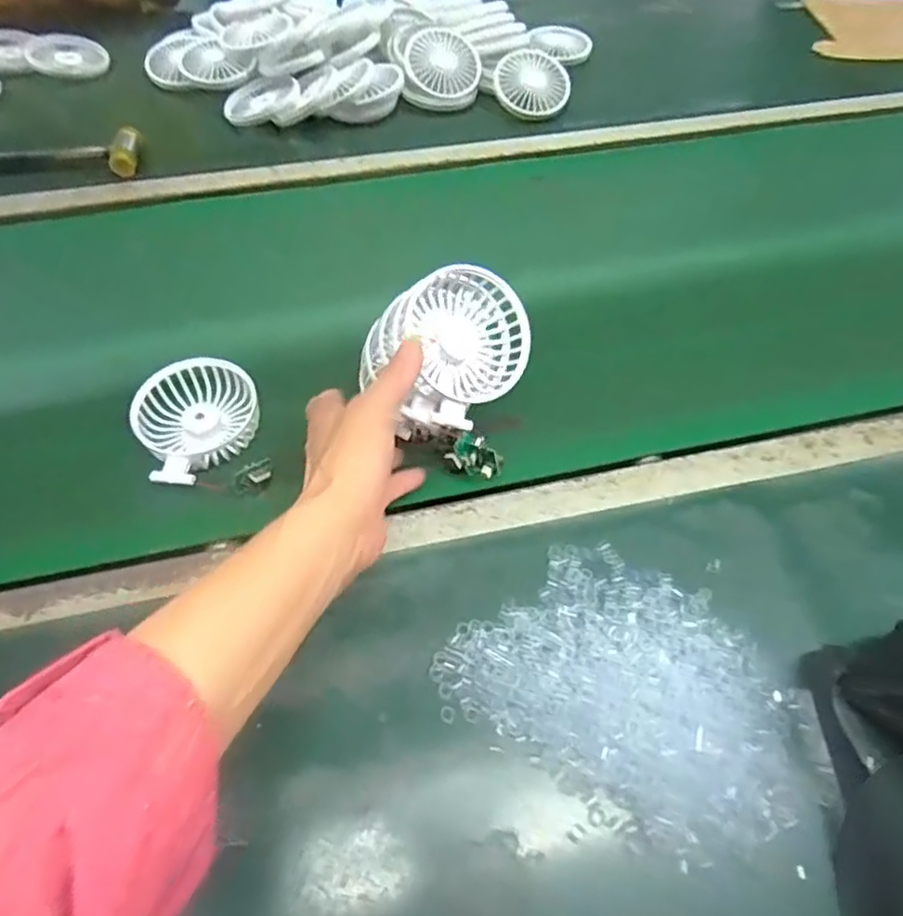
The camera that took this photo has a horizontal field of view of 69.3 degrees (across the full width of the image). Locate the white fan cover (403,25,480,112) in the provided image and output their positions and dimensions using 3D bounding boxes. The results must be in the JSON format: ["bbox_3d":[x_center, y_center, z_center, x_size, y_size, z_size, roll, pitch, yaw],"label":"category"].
[{"bbox_3d":[-0.011,-0.447,0.752,0.086,0.017,0.090,2,98,-9],"label":"white fan cover"}]

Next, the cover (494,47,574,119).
[{"bbox_3d":[0.094,-0.432,0.755,0.087,0.018,0.091,-18,85,-11],"label":"cover"}]

